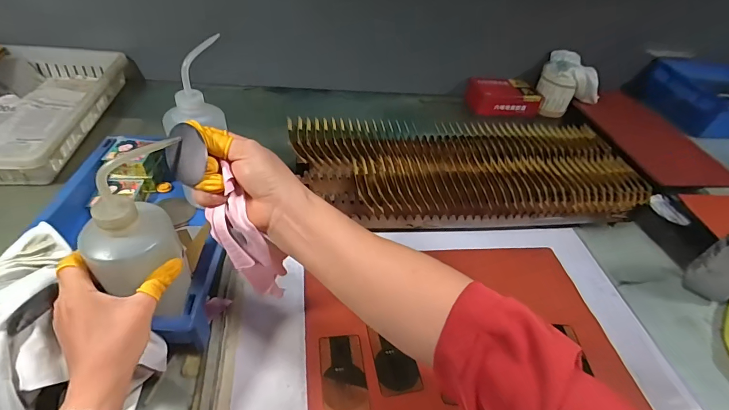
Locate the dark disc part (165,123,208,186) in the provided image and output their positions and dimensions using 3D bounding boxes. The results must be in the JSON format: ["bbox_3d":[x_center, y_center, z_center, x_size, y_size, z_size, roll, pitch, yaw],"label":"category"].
[{"bbox_3d":[-0.145,-0.040,0.296,0.045,0.044,0.004,27,20,23],"label":"dark disc part"}]

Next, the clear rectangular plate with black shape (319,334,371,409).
[{"bbox_3d":[-0.024,0.189,0.409,0.049,0.007,0.085,-2,44,-11],"label":"clear rectangular plate with black shape"}]

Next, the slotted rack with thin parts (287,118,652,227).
[{"bbox_3d":[0.166,-0.058,0.619,0.557,0.082,0.190,-1,44,-10],"label":"slotted rack with thin parts"}]

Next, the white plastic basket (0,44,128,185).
[{"bbox_3d":[-0.631,-0.185,0.673,0.269,0.062,0.405,0,44,-9],"label":"white plastic basket"}]

